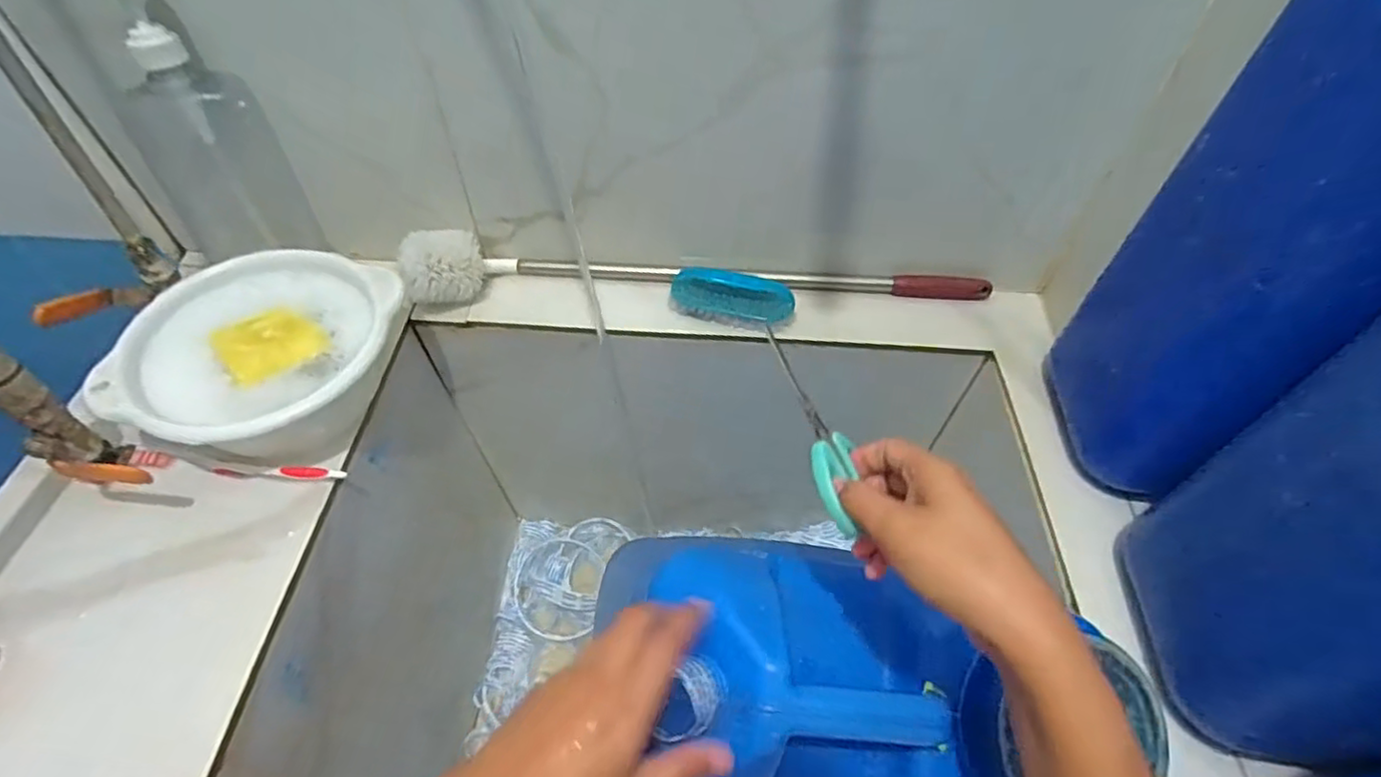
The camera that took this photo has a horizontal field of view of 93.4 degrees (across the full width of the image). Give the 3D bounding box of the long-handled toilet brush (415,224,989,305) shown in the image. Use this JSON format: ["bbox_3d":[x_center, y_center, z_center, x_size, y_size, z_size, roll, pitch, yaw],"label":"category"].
[{"bbox_3d":[0.013,-0.128,0.660,0.584,0.069,0.071,-2,52,-3],"label":"long-handled toilet brush"}]

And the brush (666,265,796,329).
[{"bbox_3d":[0.040,-0.088,0.653,0.125,0.039,0.046,15,53,11],"label":"brush"}]

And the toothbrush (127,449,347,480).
[{"bbox_3d":[-0.375,0.064,0.537,0.174,0.012,0.015,4,52,2],"label":"toothbrush"}]

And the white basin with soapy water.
[{"bbox_3d":[-0.358,-0.024,0.560,0.189,0.086,0.205,0,52,0],"label":"white basin with soapy water"}]

